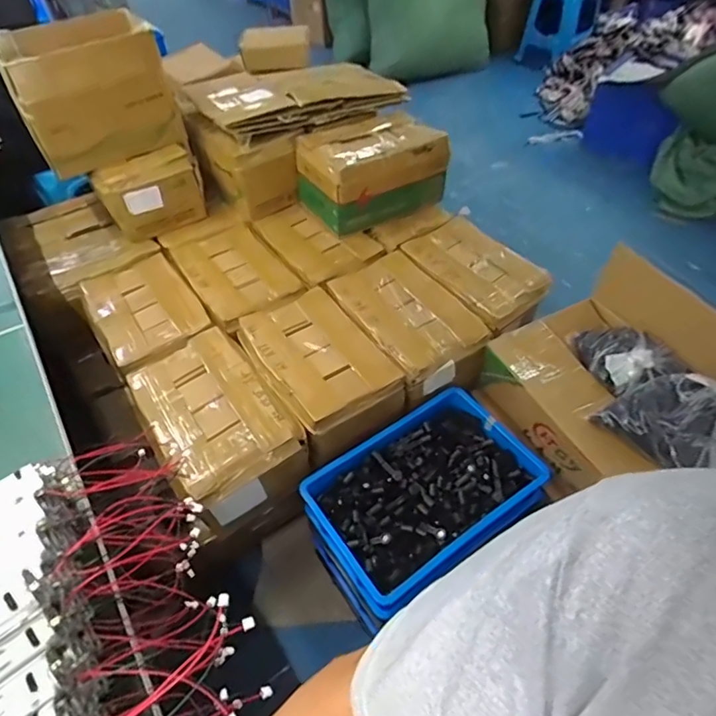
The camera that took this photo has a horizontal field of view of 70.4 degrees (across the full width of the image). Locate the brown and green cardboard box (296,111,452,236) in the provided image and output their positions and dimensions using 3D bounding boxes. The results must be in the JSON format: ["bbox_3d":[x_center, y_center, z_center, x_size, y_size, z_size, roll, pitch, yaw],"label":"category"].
[{"bbox_3d":[0.032,-0.499,1.387,0.340,0.210,0.235,-22,51,-16],"label":"brown and green cardboard box"}]

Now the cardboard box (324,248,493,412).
[{"bbox_3d":[0.120,-0.059,1.243,0.242,0.208,0.370,-26,52,-20],"label":"cardboard box"}]

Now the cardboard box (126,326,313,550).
[{"bbox_3d":[-0.281,0.165,1.071,0.241,0.218,0.377,-31,54,-23],"label":"cardboard box"}]

